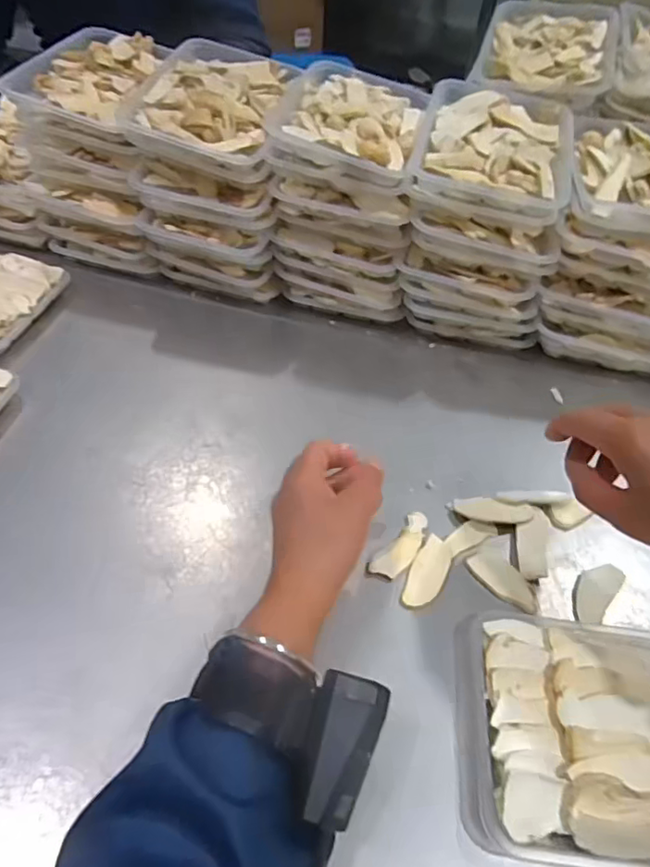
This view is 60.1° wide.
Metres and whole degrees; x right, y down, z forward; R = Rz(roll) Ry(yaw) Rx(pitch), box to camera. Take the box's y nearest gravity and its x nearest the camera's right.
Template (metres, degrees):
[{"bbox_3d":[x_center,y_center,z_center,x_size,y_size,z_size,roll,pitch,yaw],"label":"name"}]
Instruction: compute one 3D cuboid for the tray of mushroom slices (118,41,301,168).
[{"bbox_3d":[-0.107,-0.328,0.552,0.134,0.039,0.183,10,50,2],"label":"tray of mushroom slices"}]

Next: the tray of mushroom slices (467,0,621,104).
[{"bbox_3d":[0.247,-0.425,0.628,0.140,0.034,0.165,17,63,13],"label":"tray of mushroom slices"}]

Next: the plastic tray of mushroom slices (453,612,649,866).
[{"bbox_3d":[0.178,0.180,0.340,0.186,0.037,0.140,8,50,0],"label":"plastic tray of mushroom slices"}]

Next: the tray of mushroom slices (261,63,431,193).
[{"bbox_3d":[0.023,-0.301,0.544,0.135,0.036,0.173,13,50,4],"label":"tray of mushroom slices"}]

